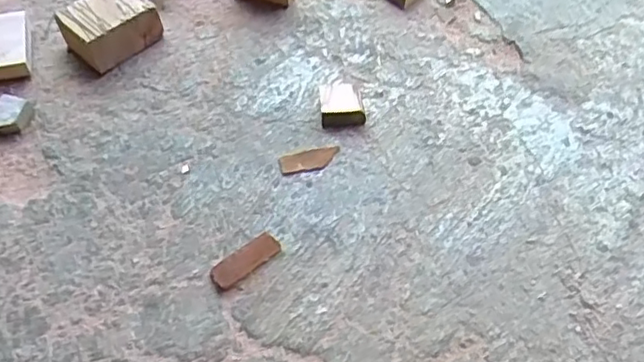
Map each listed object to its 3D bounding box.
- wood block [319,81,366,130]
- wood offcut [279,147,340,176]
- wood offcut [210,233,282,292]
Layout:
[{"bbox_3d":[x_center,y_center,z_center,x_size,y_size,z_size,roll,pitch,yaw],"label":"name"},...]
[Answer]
[{"bbox_3d":[0.027,-0.108,0.887,0.058,0.033,0.060,-7,56,-6],"label":"wood block"},{"bbox_3d":[-0.016,-0.029,0.848,0.081,0.004,0.032,-10,56,-7],"label":"wood offcut"},{"bbox_3d":[-0.091,0.095,0.757,0.089,0.011,0.031,-34,62,-22],"label":"wood offcut"}]

